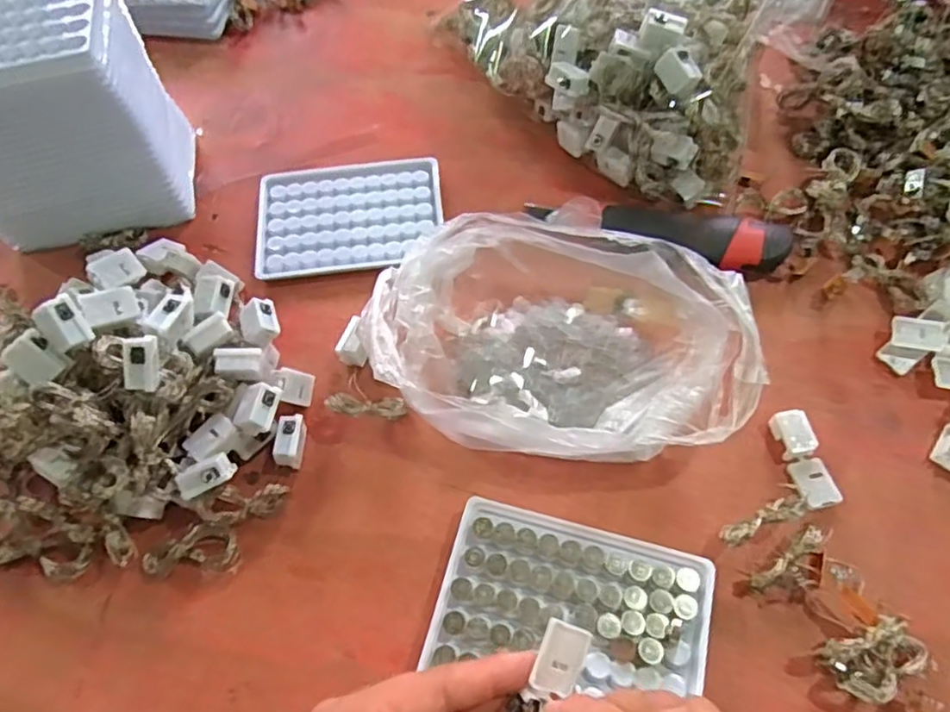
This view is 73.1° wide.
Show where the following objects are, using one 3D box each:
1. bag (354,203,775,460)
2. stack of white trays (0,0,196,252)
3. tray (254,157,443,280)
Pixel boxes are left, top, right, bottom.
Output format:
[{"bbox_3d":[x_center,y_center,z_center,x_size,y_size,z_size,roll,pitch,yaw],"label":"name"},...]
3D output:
[{"bbox_3d":[0.048,-0.008,0.371,0.213,0.061,0.136,9,63,7],"label":"bag"},{"bbox_3d":[-0.277,-0.156,0.428,0.127,0.137,0.097,-7,62,-1],"label":"stack of white trays"},{"bbox_3d":[-0.089,-0.100,0.461,0.129,0.012,0.095,-6,62,0],"label":"tray"}]

